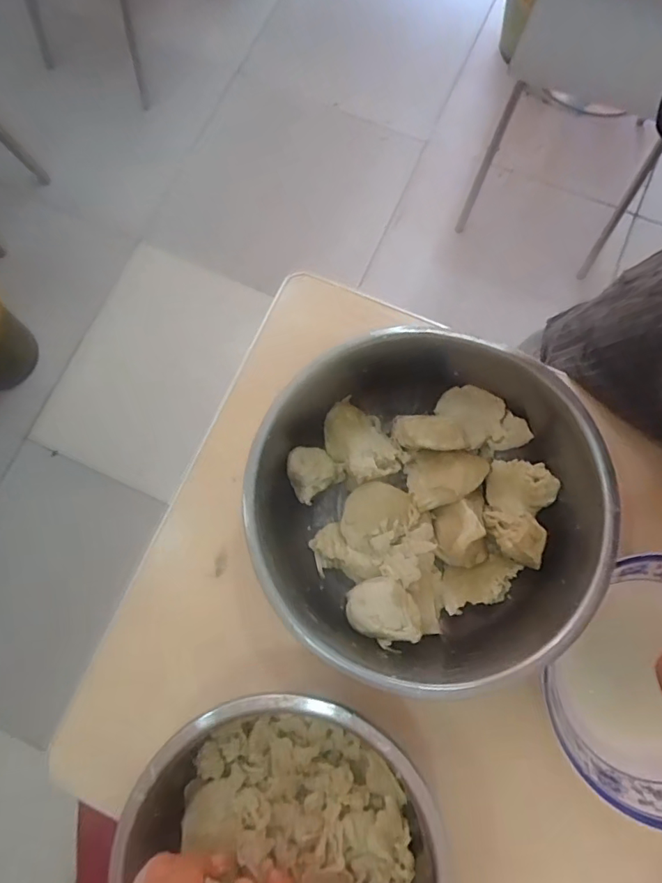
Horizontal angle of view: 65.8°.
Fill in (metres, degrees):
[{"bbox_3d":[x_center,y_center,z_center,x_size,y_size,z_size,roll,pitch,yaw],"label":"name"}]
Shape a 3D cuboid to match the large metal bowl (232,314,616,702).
[{"bbox_3d":[0.081,0.055,0.439,0.258,0.097,0.270,0,78,2],"label":"large metal bowl"}]

